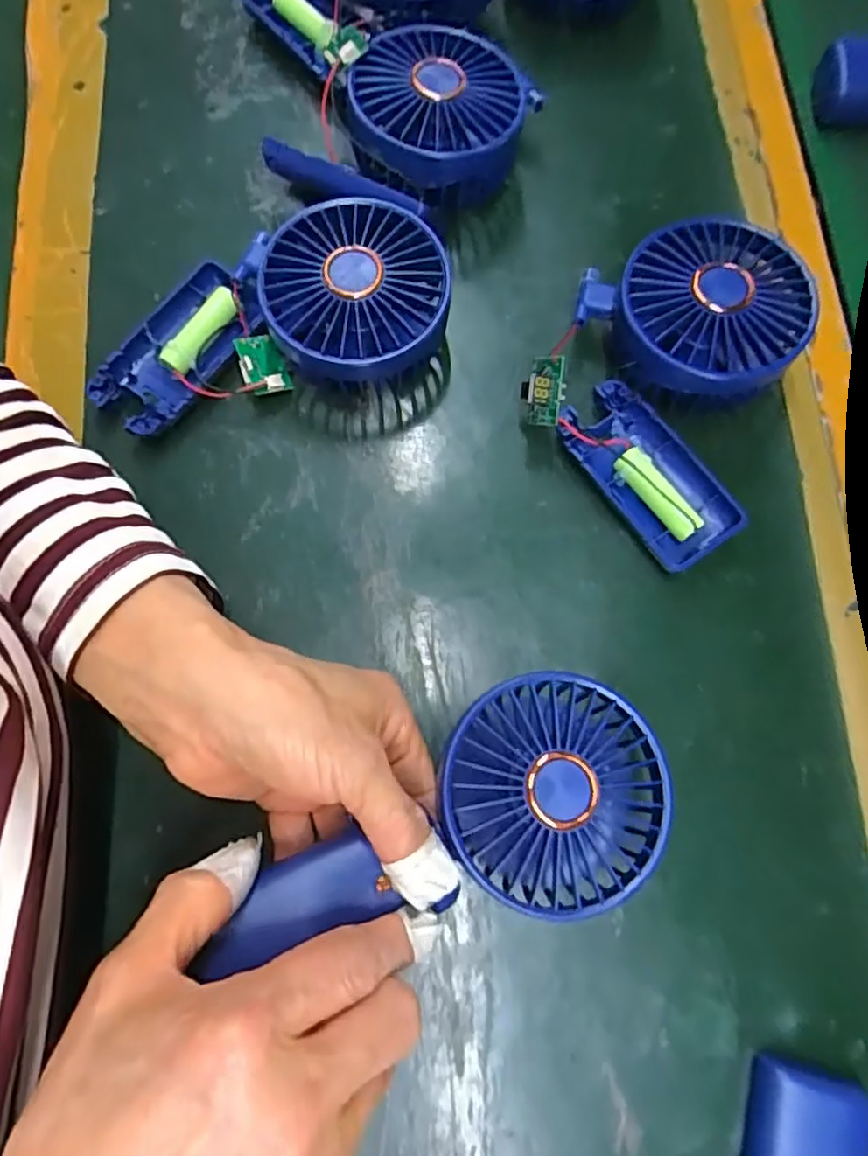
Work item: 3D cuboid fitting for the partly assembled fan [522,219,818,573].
[{"bbox_3d":[0.120,-0.094,0.306,0.135,0.046,0.128,-41,80,-10],"label":"partly assembled fan"}]

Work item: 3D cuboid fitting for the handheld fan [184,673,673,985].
[{"bbox_3d":[0.006,0.093,0.239,0.165,0.031,0.081,-17,77,-12],"label":"handheld fan"}]

